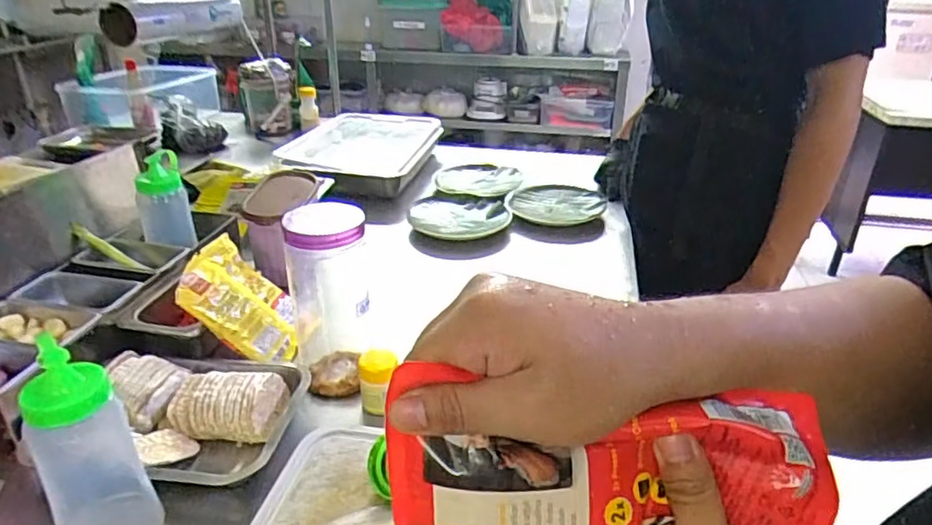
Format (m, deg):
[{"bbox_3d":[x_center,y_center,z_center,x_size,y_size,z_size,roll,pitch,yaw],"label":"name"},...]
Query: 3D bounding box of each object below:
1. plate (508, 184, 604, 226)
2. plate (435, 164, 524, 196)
[{"bbox_3d":[0.180,-0.118,1.231,0.198,0.026,0.164,-1,27,-3],"label":"plate"},{"bbox_3d":[0.029,-0.182,1.327,0.182,0.022,0.167,0,27,0],"label":"plate"}]

